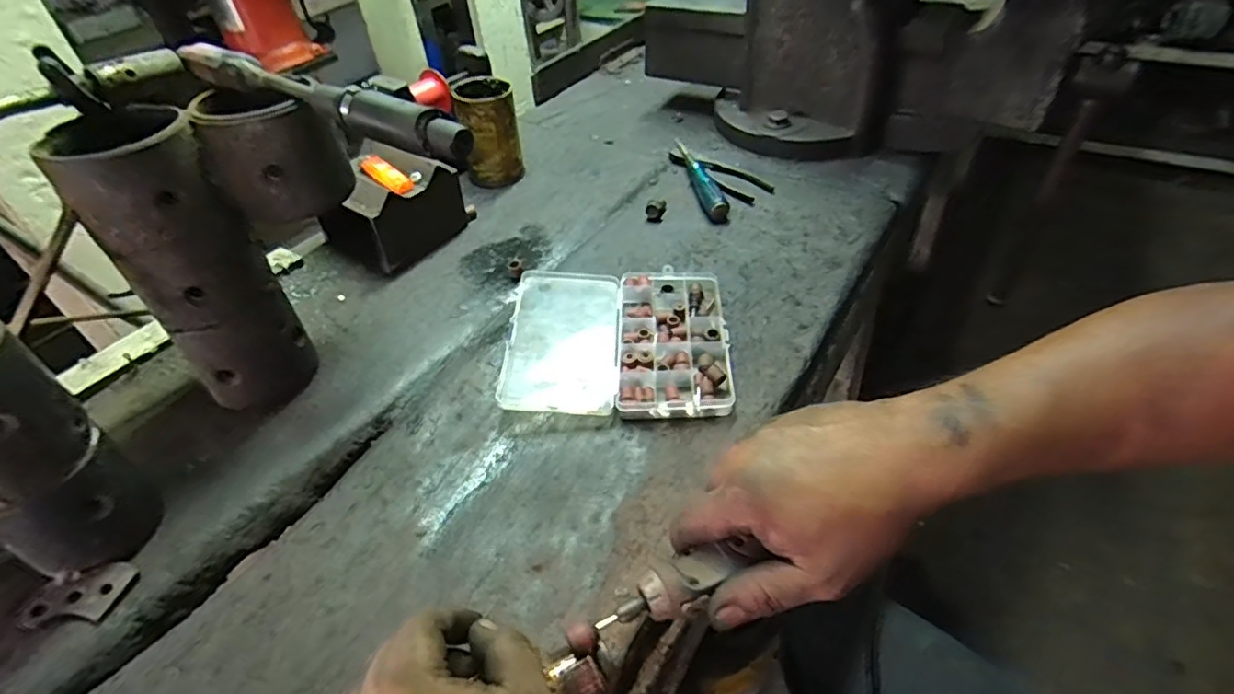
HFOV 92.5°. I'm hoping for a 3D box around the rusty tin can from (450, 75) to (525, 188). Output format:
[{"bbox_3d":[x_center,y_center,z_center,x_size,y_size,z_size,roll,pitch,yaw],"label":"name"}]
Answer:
[{"bbox_3d":[-0.164,-0.275,0.764,0.075,0.119,0.076,-9,44,-6],"label":"rusty tin can"}]

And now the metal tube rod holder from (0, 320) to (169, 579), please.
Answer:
[{"bbox_3d":[-0.370,0.067,0.368,0.075,0.164,0.067,-34,51,-28],"label":"metal tube rod holder"}]

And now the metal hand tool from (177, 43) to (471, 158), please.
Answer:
[{"bbox_3d":[-0.200,-0.169,0.397,0.259,0.030,0.022,20,49,24],"label":"metal hand tool"}]

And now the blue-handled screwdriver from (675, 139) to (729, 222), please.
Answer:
[{"bbox_3d":[0.103,-0.220,0.749,0.026,0.021,0.201,-7,44,-3],"label":"blue-handled screwdriver"}]

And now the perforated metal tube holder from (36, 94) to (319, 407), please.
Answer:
[{"bbox_3d":[-0.326,-0.058,0.463,0.085,0.222,0.088,-36,52,-29],"label":"perforated metal tube holder"}]

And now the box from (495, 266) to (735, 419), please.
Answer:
[{"bbox_3d":[0.001,-0.012,0.549,0.195,0.023,0.183,-2,44,2],"label":"box"}]

